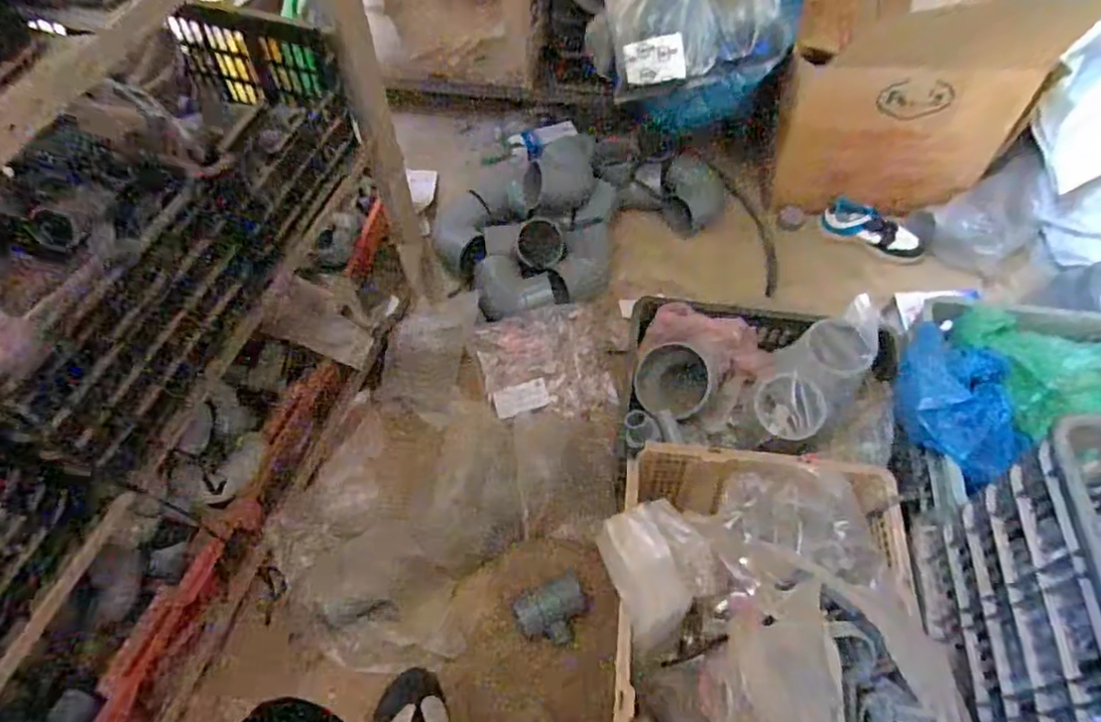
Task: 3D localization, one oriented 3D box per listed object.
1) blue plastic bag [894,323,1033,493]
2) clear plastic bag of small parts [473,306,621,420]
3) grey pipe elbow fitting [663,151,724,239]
[{"bbox_3d":[0.555,0.069,0.847,0.128,0.087,0.215,3,54,4],"label":"blue plastic bag"},{"bbox_3d":[-0.007,0.008,1.181,0.256,0.050,0.209,-13,72,-1],"label":"clear plastic bag of small parts"},{"bbox_3d":[0.310,-0.357,1.352,0.138,0.135,0.100,12,55,10],"label":"grey pipe elbow fitting"}]

